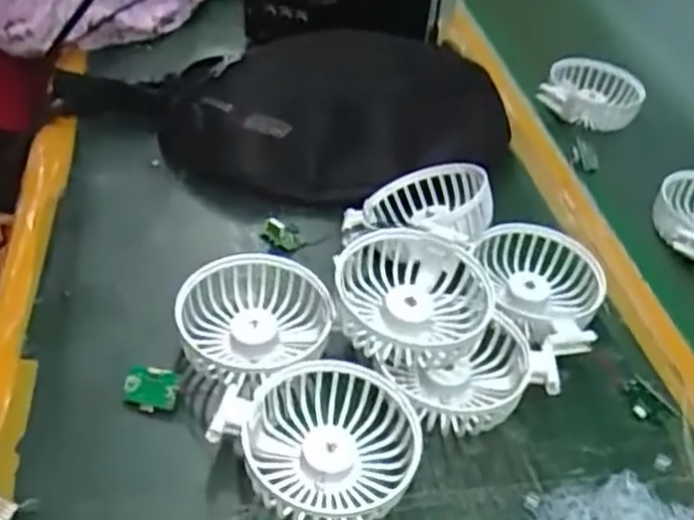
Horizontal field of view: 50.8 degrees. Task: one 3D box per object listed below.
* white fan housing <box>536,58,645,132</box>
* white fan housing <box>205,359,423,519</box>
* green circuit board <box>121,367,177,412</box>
[{"bbox_3d":[0.237,-0.158,0.700,0.094,0.044,0.083,22,44,16],"label":"white fan housing"},{"bbox_3d":[-0.011,0.094,0.384,0.090,0.036,0.091,4,42,-4],"label":"white fan housing"},{"bbox_3d":[-0.110,0.073,0.410,0.031,0.005,0.023,5,82,13],"label":"green circuit board"}]

